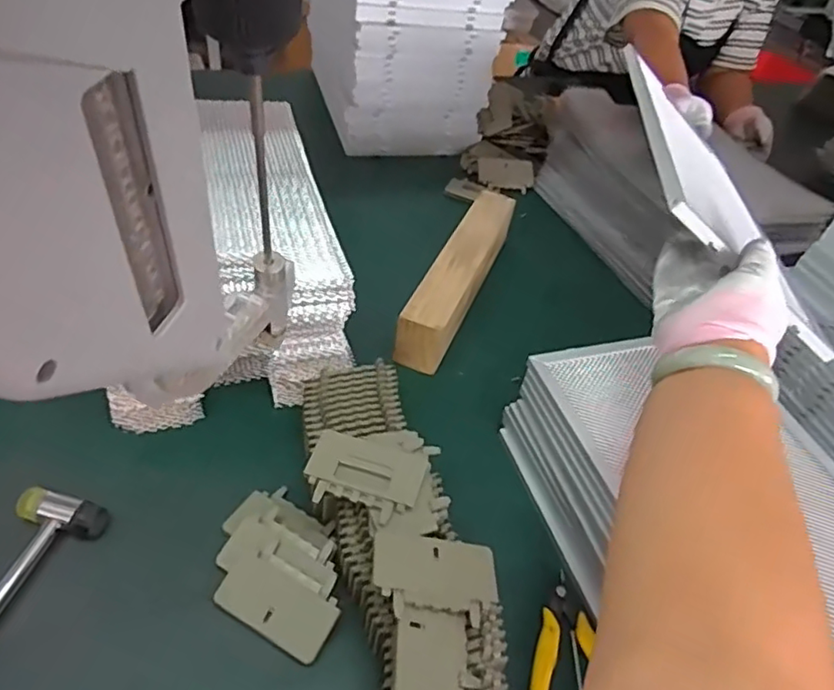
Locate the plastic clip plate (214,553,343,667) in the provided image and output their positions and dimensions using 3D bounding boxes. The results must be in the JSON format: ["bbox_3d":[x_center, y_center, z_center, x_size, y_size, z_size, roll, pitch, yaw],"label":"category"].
[{"bbox_3d":[-0.101,0.188,0.435,0.086,0.010,0.042,25,63,14],"label":"plastic clip plate"}]

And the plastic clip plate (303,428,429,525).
[{"bbox_3d":[-0.039,0.095,0.453,0.085,0.010,0.058,19,44,8],"label":"plastic clip plate"}]

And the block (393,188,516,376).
[{"bbox_3d":[0.051,-0.085,0.704,0.052,0.062,0.295,21,45,10],"label":"block"}]

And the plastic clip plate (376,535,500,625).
[{"bbox_3d":[0.014,0.156,0.410,0.085,0.004,0.053,10,40,-12],"label":"plastic clip plate"}]

